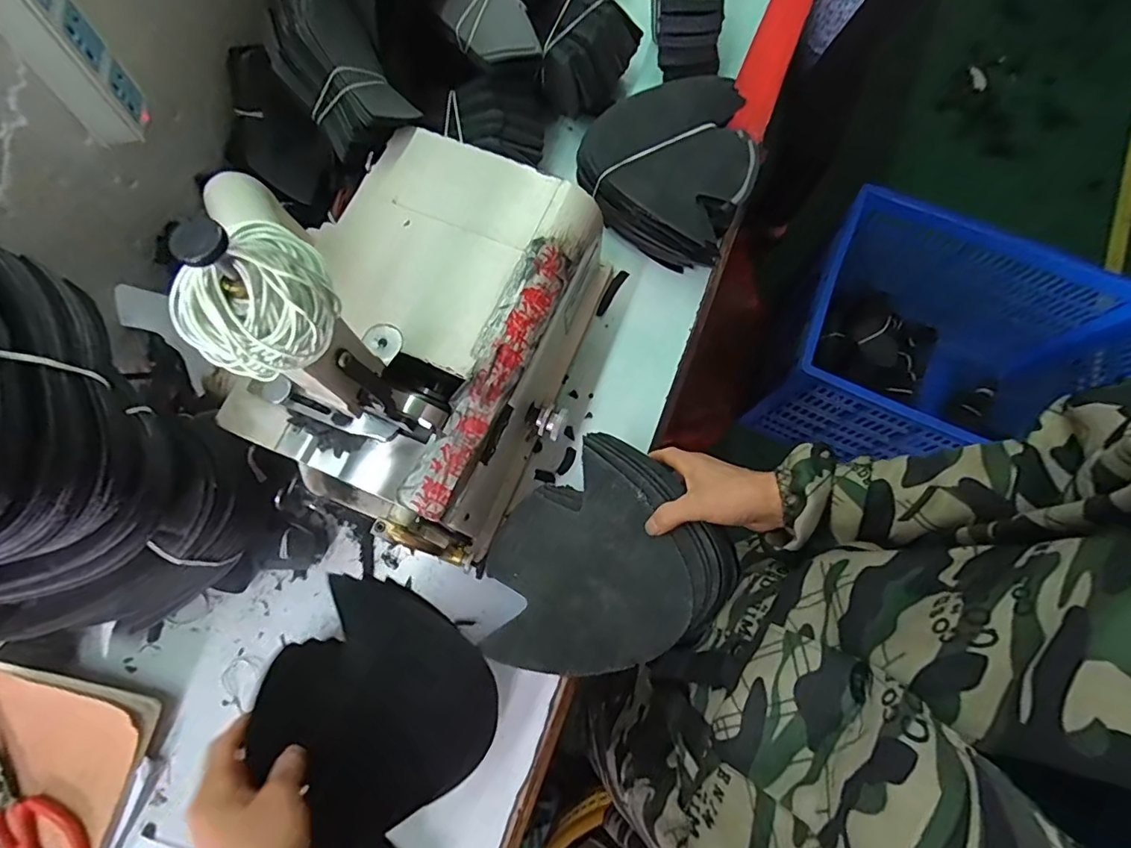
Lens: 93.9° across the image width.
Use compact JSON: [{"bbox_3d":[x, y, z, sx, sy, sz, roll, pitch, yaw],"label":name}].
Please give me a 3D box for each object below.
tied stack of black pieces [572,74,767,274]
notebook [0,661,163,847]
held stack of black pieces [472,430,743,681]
[{"bbox_3d":[0.131,-0.311,0.647,0.198,0.084,0.208,33,77,7],"label":"tied stack of black pieces"},{"bbox_3d":[-0.493,0.298,0.477,0.208,0.016,0.138,16,81,1],"label":"notebook"},{"bbox_3d":[0.033,0.134,0.475,0.209,0.038,0.187,-42,80,-11],"label":"held stack of black pieces"}]

